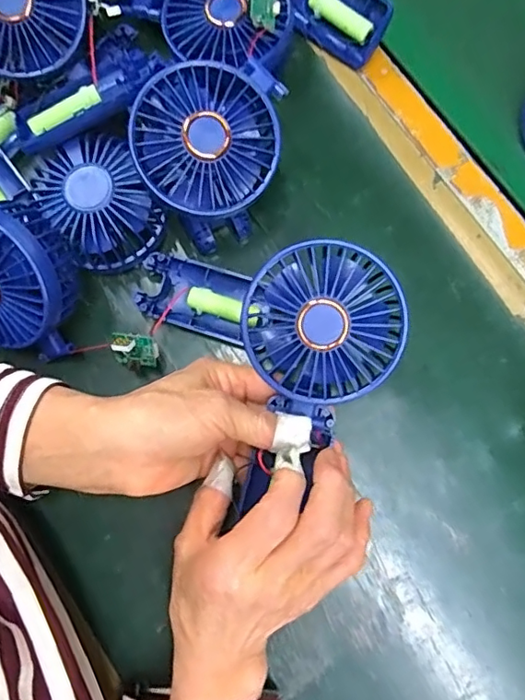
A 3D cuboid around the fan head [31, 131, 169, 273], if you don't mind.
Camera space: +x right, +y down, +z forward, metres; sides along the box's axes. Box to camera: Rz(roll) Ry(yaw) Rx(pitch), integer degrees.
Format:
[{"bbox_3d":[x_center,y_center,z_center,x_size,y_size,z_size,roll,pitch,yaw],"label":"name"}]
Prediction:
[{"bbox_3d":[-0.106,-0.094,0.358,0.070,0.049,0.078,-29,81,-5],"label":"fan head"}]

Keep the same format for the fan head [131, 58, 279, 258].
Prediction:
[{"bbox_3d":[-0.034,-0.123,0.320,0.086,0.038,0.086,41,85,-11],"label":"fan head"}]

